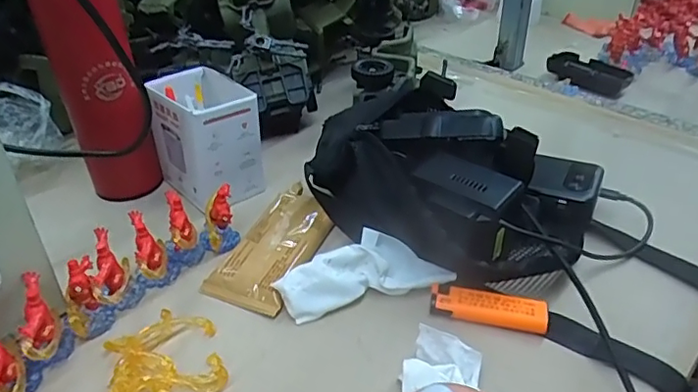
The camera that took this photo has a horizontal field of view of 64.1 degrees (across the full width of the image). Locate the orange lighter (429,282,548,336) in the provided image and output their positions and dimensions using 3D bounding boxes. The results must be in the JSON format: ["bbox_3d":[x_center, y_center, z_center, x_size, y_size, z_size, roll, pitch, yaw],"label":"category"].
[{"bbox_3d":[0.096,0.077,0.387,0.077,0.014,0.023,7,35,10],"label":"orange lighter"}]

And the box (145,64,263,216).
[{"bbox_3d":[-0.129,-0.053,0.509,0.071,0.095,0.092,-27,43,-34],"label":"box"}]

